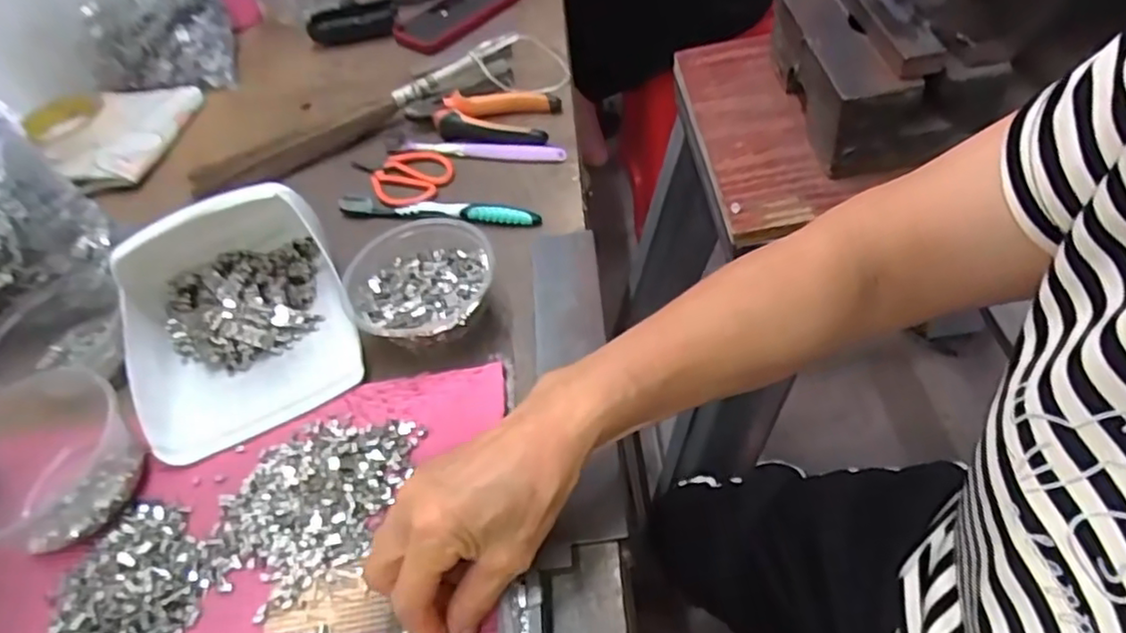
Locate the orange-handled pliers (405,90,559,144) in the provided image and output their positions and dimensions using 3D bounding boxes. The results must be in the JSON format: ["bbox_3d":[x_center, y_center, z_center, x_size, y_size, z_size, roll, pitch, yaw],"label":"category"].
[{"bbox_3d":[-0.081,-0.198,0.654,0.153,0.020,0.083,6,52,17],"label":"orange-handled pliers"}]

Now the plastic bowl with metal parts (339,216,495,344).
[{"bbox_3d":[-0.101,-0.018,0.481,0.104,0.047,0.104,-6,50,8],"label":"plastic bowl with metal parts"}]

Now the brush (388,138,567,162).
[{"bbox_3d":[-0.083,-0.159,0.624,0.175,0.016,0.018,6,53,18],"label":"brush"}]

